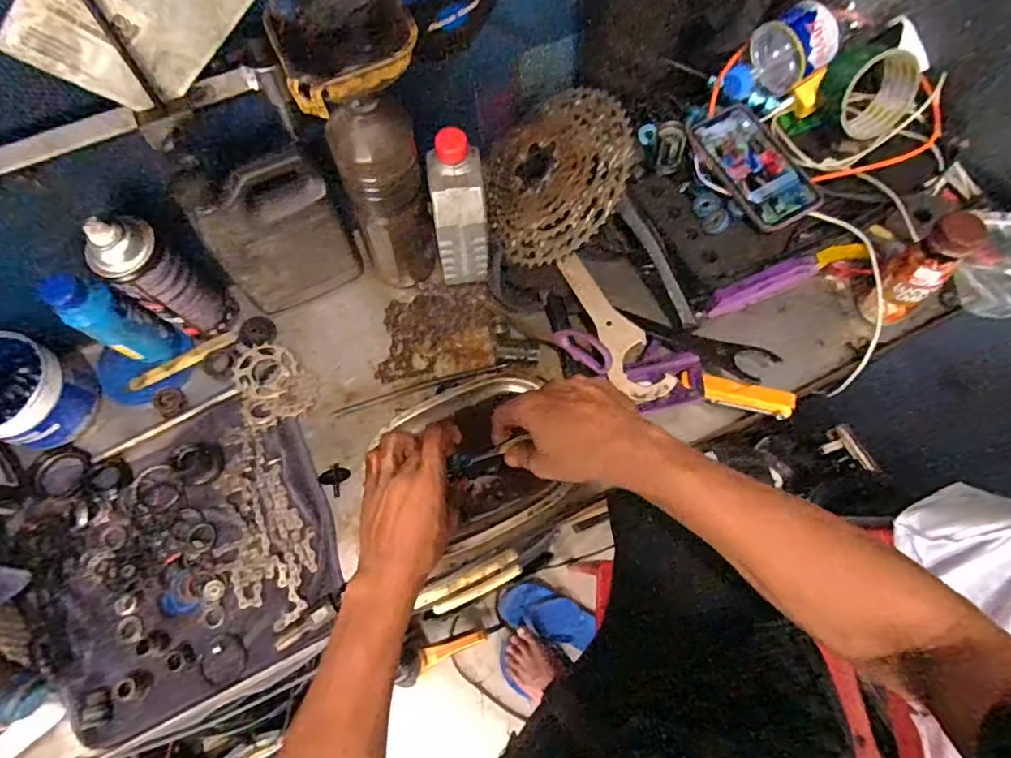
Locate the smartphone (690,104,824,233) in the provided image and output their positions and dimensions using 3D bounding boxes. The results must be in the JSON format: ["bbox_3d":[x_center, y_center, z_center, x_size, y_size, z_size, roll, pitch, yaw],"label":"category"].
[{"bbox_3d":[0.277,-0.238,0.629,0.083,0.014,0.159,-27,70,-8],"label":"smartphone"}]

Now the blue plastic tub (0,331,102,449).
[{"bbox_3d":[-0.498,0.014,0.587,0.091,0.098,0.100,-1,69,2],"label":"blue plastic tub"}]

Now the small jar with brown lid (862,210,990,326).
[{"bbox_3d":[0.425,-0.108,0.592,0.047,0.146,0.049,-1,69,2],"label":"small jar with brown lid"}]

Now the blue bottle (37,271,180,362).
[{"bbox_3d":[-0.384,-0.055,0.572,0.043,0.150,0.034,-13,69,-3],"label":"blue bottle"}]

